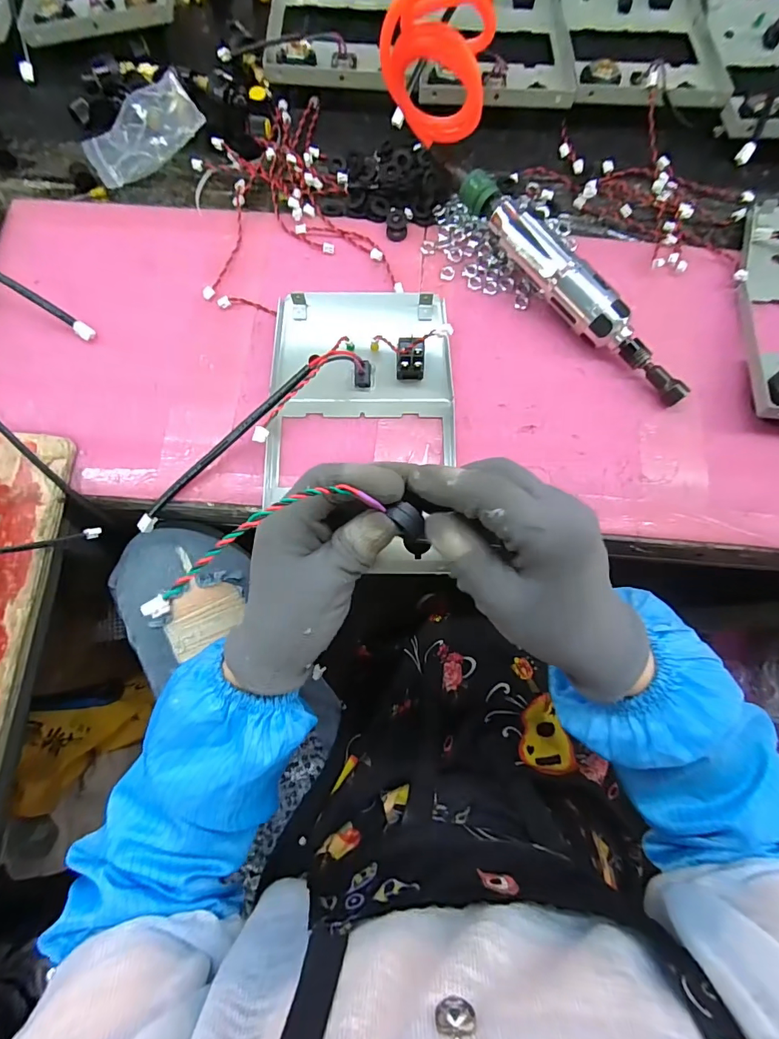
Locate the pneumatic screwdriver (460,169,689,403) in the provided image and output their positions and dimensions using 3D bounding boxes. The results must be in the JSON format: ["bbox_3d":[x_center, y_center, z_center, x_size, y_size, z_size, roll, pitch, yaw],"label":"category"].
[{"bbox_3d":[0.149,-0.190,0.368,0.031,0.051,0.249,-41,80,-10],"label":"pneumatic screwdriver"}]

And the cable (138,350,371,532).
[{"bbox_3d":[-0.110,-0.062,0.350,0.220,0.048,0.019,-36,79,3],"label":"cable"}]

